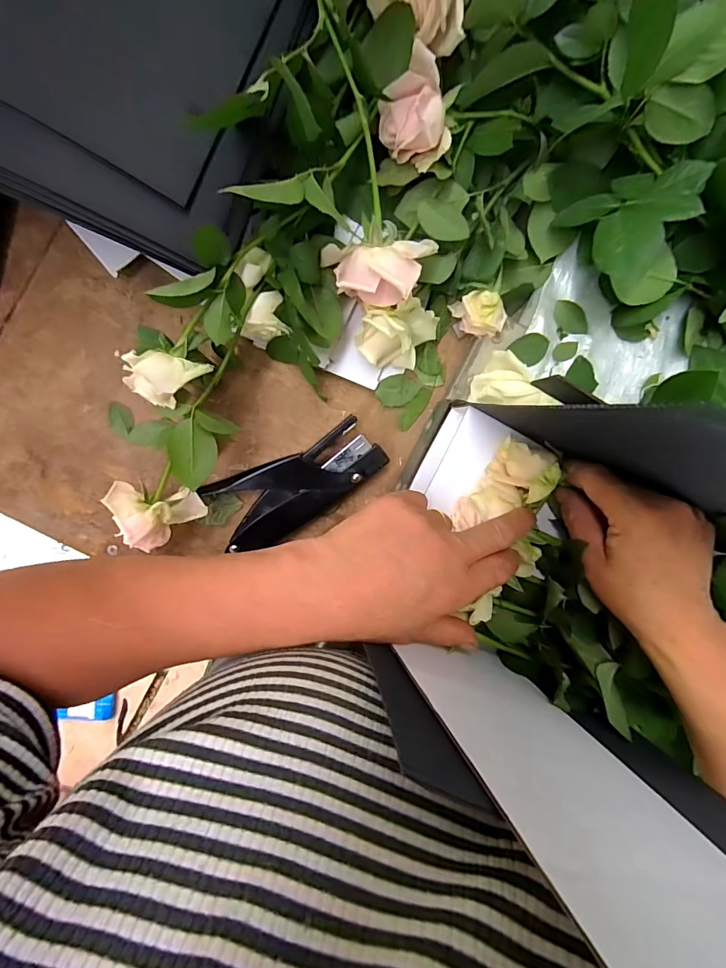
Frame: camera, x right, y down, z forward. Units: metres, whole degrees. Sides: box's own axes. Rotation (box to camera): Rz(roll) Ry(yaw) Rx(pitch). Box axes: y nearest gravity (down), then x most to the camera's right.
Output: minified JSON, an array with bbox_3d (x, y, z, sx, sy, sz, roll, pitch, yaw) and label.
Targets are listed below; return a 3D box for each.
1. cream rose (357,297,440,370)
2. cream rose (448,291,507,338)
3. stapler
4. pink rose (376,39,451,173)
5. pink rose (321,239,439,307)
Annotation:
[{"bbox_3d":[0.027,-0.111,0.324,0.059,0.049,0.043,5,98,-7],"label":"cream rose"},{"bbox_3d":[0.089,-0.130,0.335,0.039,0.031,0.027,11,97,-8],"label":"cream rose"},{"bbox_3d":[-0.050,-0.001,0.346,0.134,0.026,0.062,-30,101,-1],"label":"stapler"},{"bbox_3d":[0.031,-0.239,0.282,0.039,0.038,0.055,-26,100,-2],"label":"pink rose"},{"bbox_3d":[0.012,-0.142,0.291,0.073,0.041,0.042,-6,99,-5],"label":"pink rose"}]

